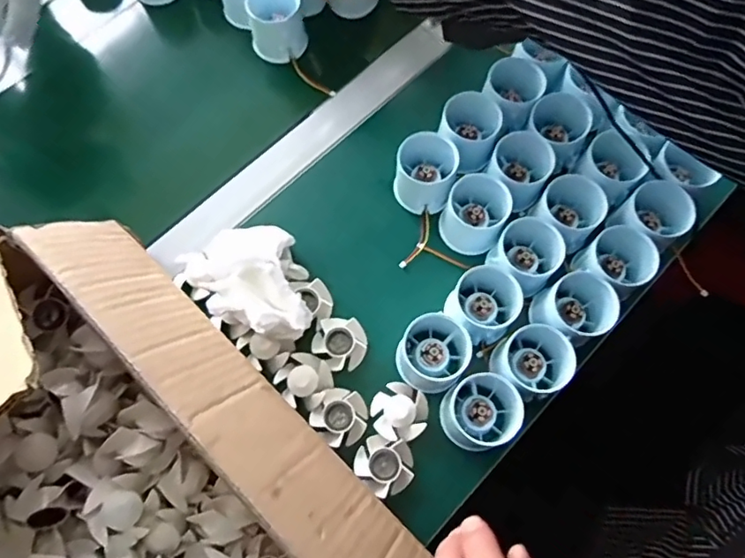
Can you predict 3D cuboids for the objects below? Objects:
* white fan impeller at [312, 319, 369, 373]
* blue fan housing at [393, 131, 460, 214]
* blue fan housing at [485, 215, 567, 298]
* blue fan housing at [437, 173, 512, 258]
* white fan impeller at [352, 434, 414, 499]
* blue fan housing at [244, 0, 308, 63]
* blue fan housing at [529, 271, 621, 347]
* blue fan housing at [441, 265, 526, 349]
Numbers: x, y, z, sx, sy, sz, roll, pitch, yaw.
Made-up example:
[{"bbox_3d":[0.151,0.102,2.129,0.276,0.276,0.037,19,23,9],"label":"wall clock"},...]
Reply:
[{"bbox_3d":[-0.026,0.052,0.438,0.041,0.019,0.041,0,70,0],"label":"white fan impeller"},{"bbox_3d":[0.046,-0.091,0.479,0.051,0.060,0.053,0,70,0],"label":"blue fan housing"},{"bbox_3d":[0.125,-0.018,0.448,0.054,0.043,0.054,0,70,0],"label":"blue fan housing"},{"bbox_3d":[0.087,-0.055,0.462,0.052,0.046,0.051,0,70,0],"label":"blue fan housing"},{"bbox_3d":[0.010,0.140,0.406,0.041,0.016,0.043,-43,76,-14],"label":"white fan impeller"},{"bbox_3d":[-0.093,-0.253,0.528,0.051,0.054,0.047,0,70,0],"label":"blue fan housing"},{"bbox_3d":[0.159,0.025,0.427,0.055,0.041,0.052,0,70,0],"label":"blue fan housing"},{"bbox_3d":[0.089,0.019,0.434,0.054,0.042,0.047,39,75,13],"label":"blue fan housing"}]

